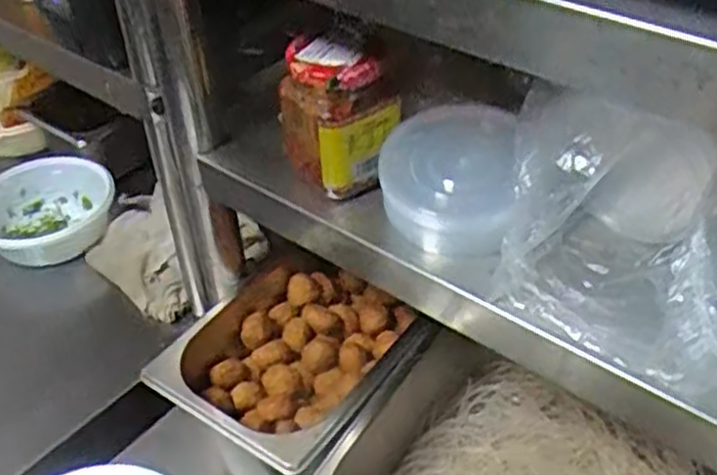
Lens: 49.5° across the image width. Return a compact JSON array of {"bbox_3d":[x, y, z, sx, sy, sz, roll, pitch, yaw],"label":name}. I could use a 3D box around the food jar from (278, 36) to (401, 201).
[{"bbox_3d":[-0.014,-0.086,0.562,0.074,0.107,0.070,-3,42,2],"label":"food jar"}]

